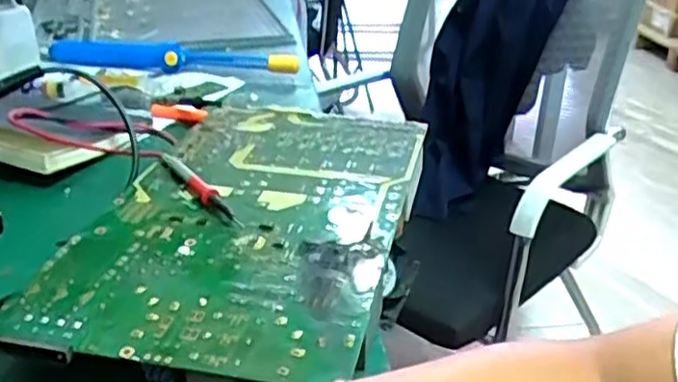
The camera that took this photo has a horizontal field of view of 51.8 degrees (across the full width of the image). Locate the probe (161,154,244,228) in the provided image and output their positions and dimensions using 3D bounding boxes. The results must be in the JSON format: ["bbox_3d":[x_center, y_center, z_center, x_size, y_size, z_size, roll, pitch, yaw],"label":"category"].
[{"bbox_3d":[-0.100,-0.004,0.492,0.014,0.008,0.122,-15,31,-28],"label":"probe"}]

